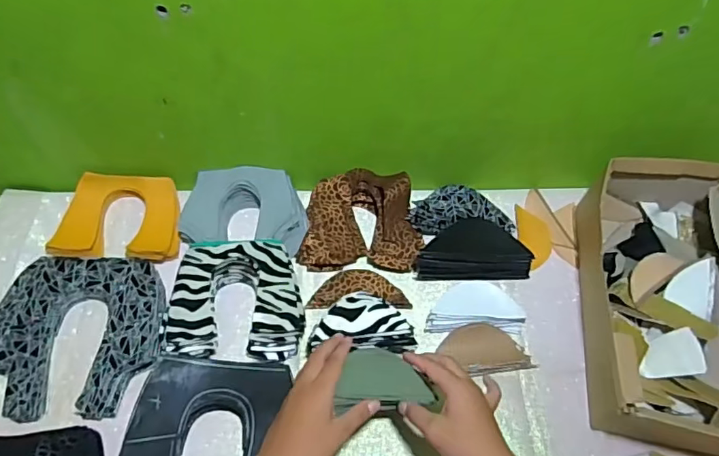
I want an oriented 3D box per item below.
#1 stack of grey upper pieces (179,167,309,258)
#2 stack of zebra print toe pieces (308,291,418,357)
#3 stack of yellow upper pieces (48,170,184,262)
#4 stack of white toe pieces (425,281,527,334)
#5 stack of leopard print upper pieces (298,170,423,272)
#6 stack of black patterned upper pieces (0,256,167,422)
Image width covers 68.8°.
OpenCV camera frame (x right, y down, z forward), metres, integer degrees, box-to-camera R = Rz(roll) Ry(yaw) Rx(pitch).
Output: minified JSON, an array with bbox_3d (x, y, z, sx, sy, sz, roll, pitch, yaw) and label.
[{"bbox_3d":[-0.154,-0.027,0.714,0.166,0.042,0.111,5,57,1],"label":"stack of grey upper pieces"},{"bbox_3d":[0.003,0.116,0.620,0.120,0.062,0.058,-1,57,-4],"label":"stack of zebra print toe pieces"},{"bbox_3d":[-0.317,-0.015,0.705,0.157,0.028,0.124,4,57,0],"label":"stack of yellow upper pieces"},{"bbox_3d":[0.148,0.099,0.664,0.118,0.019,0.071,4,57,0],"label":"stack of white toe pieces"},{"bbox_3d":[0.003,-0.014,0.712,0.155,0.051,0.132,1,57,-2],"label":"stack of leopard print upper pieces"},{"bbox_3d":[-0.332,0.124,0.622,0.198,0.029,0.187,1,57,-3],"label":"stack of black patterned upper pieces"}]

